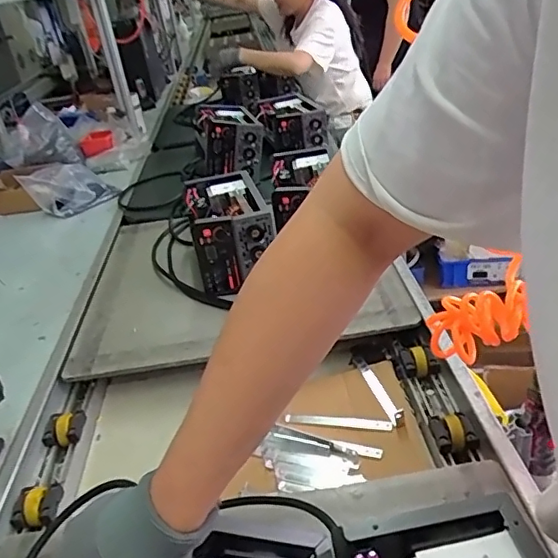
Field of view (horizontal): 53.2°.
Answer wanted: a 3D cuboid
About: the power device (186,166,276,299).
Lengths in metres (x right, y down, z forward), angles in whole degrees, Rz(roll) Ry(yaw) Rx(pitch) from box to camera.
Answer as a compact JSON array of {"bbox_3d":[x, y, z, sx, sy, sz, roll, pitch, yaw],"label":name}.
[{"bbox_3d":[-0.105,-0.112,1.143,0.145,0.135,0.298,-13,30,-7],"label":"power device"}]

